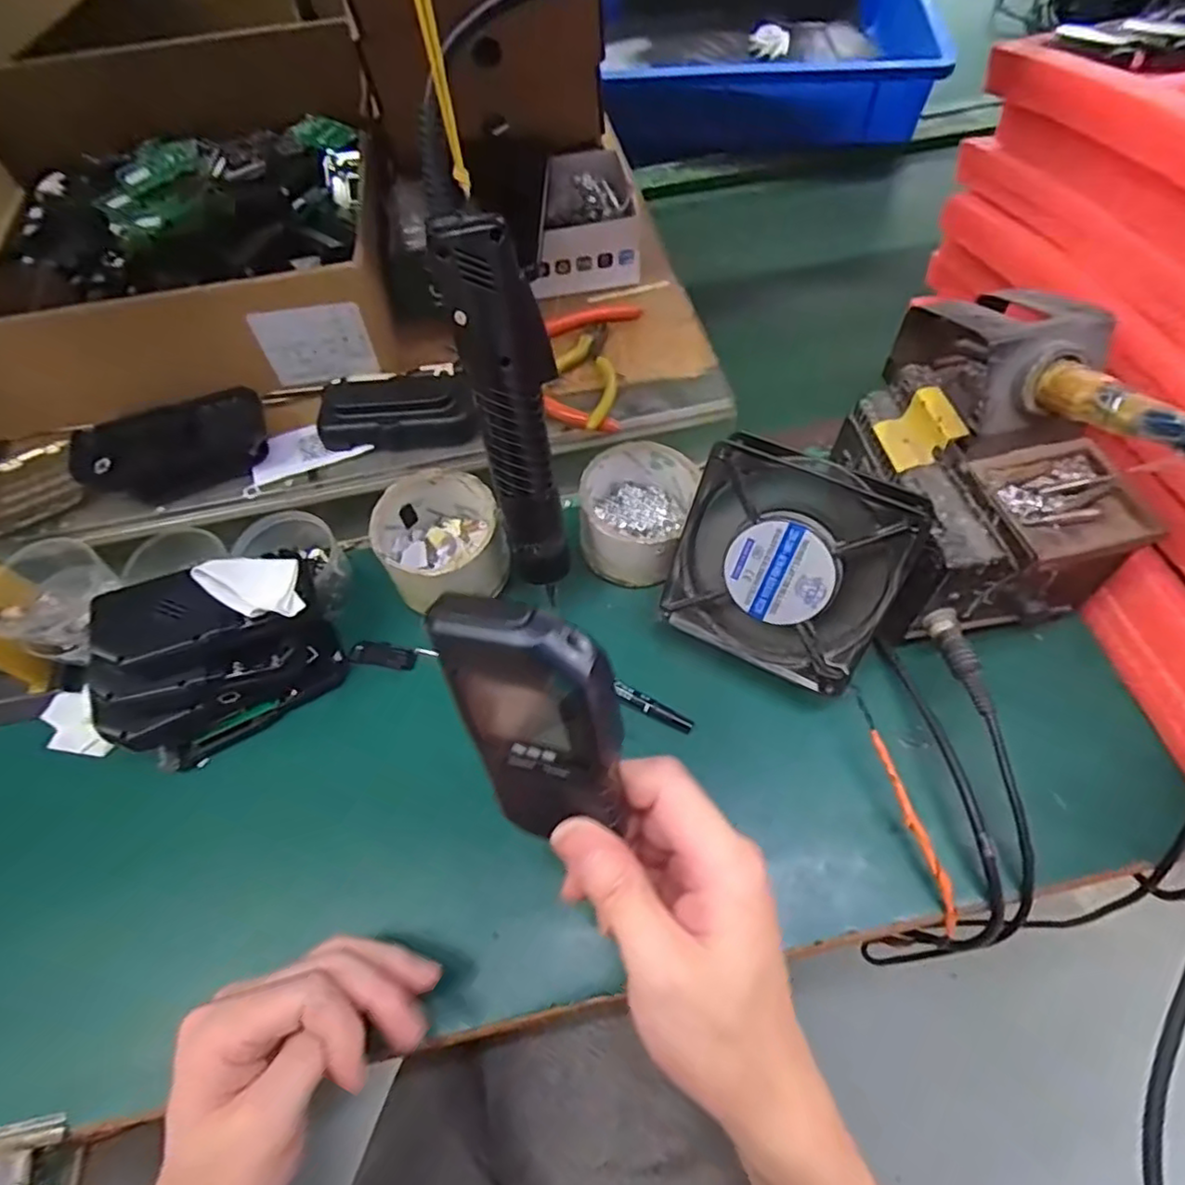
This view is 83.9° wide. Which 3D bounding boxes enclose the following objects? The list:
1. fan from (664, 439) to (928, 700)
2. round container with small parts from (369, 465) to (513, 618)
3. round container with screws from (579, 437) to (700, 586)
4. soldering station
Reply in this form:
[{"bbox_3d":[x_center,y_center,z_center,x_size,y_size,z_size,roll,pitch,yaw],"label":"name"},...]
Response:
[{"bbox_3d":[0.115,-0.018,0.389,0.119,0.123,0.041,26,29,18],"label":"fan"},{"bbox_3d":[-0.099,-0.035,0.443,0.078,0.060,0.080,-2,60,3],"label":"round container with small parts"},{"bbox_3d":[0.031,-0.053,0.448,0.070,0.051,0.086,14,62,12],"label":"round container with screws"},{"bbox_3d":[0.233,-0.078,0.380,0.123,0.147,0.164,-6,60,1],"label":"soldering station"}]

